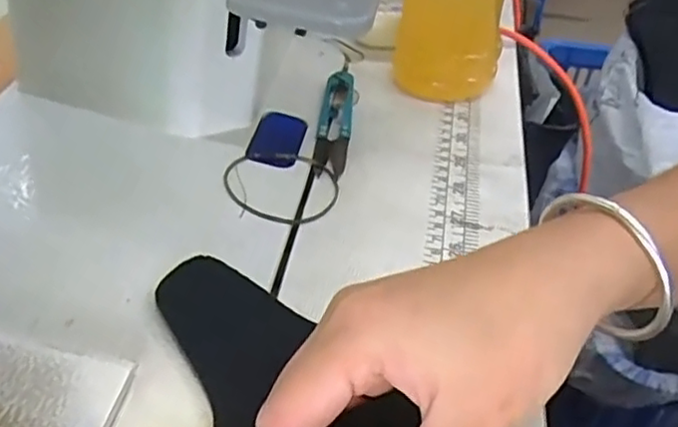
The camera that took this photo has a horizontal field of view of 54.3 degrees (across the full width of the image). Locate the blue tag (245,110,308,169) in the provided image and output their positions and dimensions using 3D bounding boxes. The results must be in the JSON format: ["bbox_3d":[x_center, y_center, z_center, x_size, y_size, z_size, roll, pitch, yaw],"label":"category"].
[{"bbox_3d":[-0.036,-0.044,0.388,0.028,0.005,0.055,10,37,2],"label":"blue tag"}]

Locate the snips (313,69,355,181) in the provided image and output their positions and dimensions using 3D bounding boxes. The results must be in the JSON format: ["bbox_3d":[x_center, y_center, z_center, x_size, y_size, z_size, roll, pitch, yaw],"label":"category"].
[{"bbox_3d":[-0.003,-0.057,0.403,0.020,0.009,0.100,4,40,1],"label":"snips"}]

